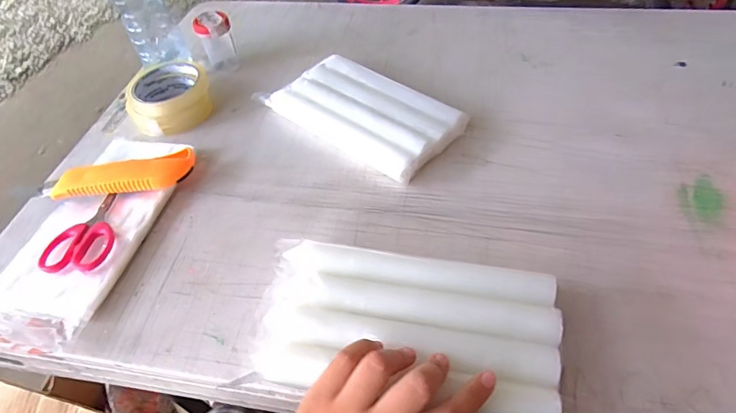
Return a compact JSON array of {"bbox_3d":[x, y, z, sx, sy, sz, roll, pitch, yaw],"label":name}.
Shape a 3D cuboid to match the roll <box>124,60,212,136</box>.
[{"bbox_3d":[-0.237,-0.131,0.521,0.099,0.035,0.100,-30,55,-19],"label":"roll"}]

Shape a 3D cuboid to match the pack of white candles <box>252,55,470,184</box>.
[{"bbox_3d":[-0.003,-0.108,0.494,0.207,0.029,0.116,32,60,26],"label":"pack of white candles"}]

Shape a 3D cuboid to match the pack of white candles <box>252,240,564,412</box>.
[{"bbox_3d":[0.026,0.087,0.321,0.214,0.024,0.106,8,52,10],"label":"pack of white candles"}]

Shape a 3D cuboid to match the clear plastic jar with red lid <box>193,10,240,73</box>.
[{"bbox_3d":[-0.191,-0.210,0.558,0.040,0.069,0.036,-18,52,-10],"label":"clear plastic jar with red lid"}]

